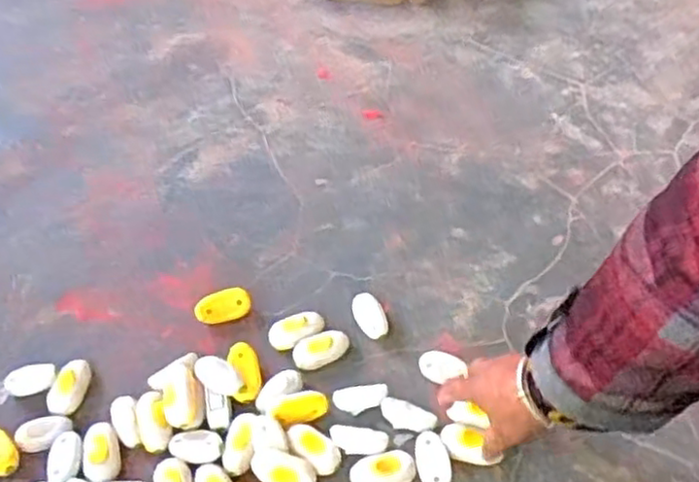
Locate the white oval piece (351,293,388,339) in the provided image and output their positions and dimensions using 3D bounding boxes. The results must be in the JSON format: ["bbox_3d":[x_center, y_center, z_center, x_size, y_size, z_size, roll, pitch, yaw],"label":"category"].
[{"bbox_3d":[0.022,0.081,0.748,0.031,0.022,0.050,-25,52,-17],"label":"white oval piece"}]

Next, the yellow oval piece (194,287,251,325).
[{"bbox_3d":[-0.139,0.075,0.764,0.059,0.033,0.026,-13,49,-7],"label":"yellow oval piece"}]

